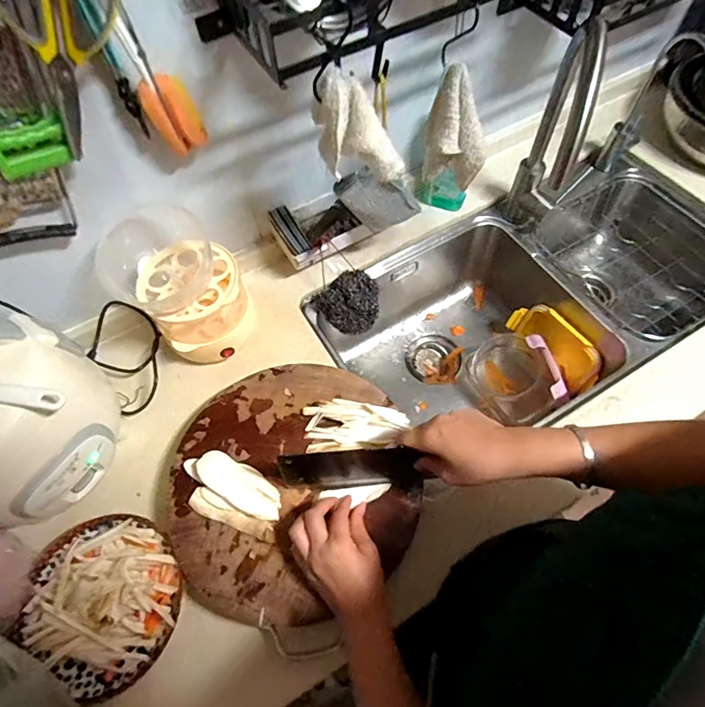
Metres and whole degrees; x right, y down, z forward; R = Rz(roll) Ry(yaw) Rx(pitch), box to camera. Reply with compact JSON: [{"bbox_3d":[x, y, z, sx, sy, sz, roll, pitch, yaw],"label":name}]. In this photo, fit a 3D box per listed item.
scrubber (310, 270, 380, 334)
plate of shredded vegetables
[{"bbox_3d":[-0.009,-0.086,0.762,0.110,0.067,0.083,-17,62,-6],"label":"scrubber"},{"bbox_3d":[-0.301,0.286,0.527,0.182,0.070,0.178,-1,61,2],"label":"plate of shredded vegetables"}]

